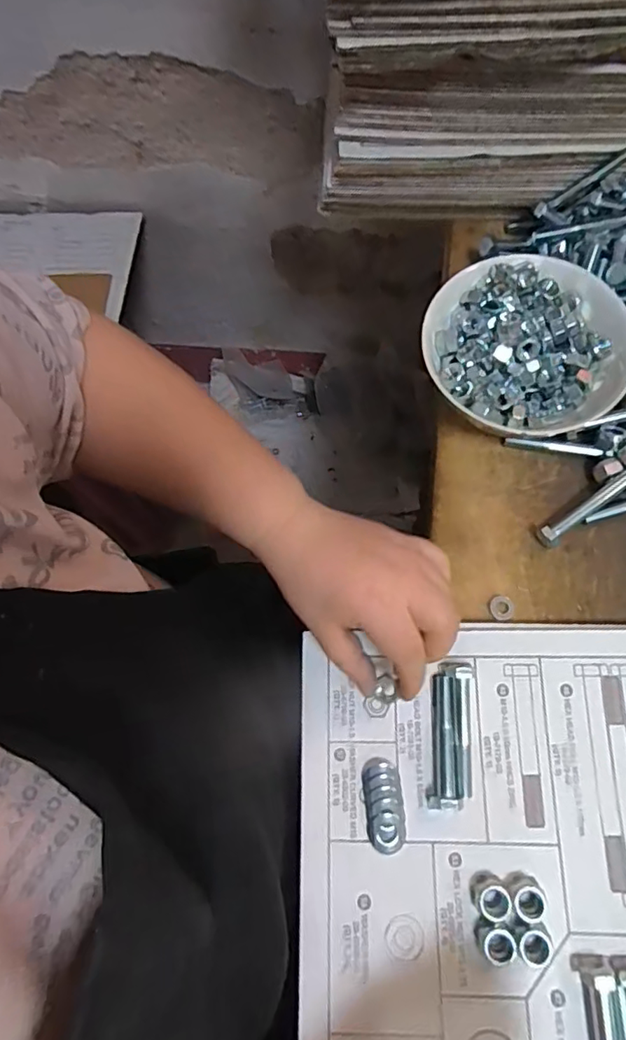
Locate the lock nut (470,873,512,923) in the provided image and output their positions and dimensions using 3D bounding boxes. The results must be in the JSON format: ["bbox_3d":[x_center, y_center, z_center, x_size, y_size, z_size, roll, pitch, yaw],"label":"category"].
[{"bbox_3d":[0.094,0.200,0.295,0.017,0.011,0.019,-28,70,-5],"label":"lock nut"}]

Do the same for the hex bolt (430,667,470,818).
[{"bbox_3d":[0.085,0.120,0.319,0.015,0.011,0.072,3,71,6],"label":"hex bolt"}]

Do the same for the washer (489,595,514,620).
[{"bbox_3d":[0.122,0.057,0.361,0.015,0.005,0.016,-2,70,5],"label":"washer"}]

